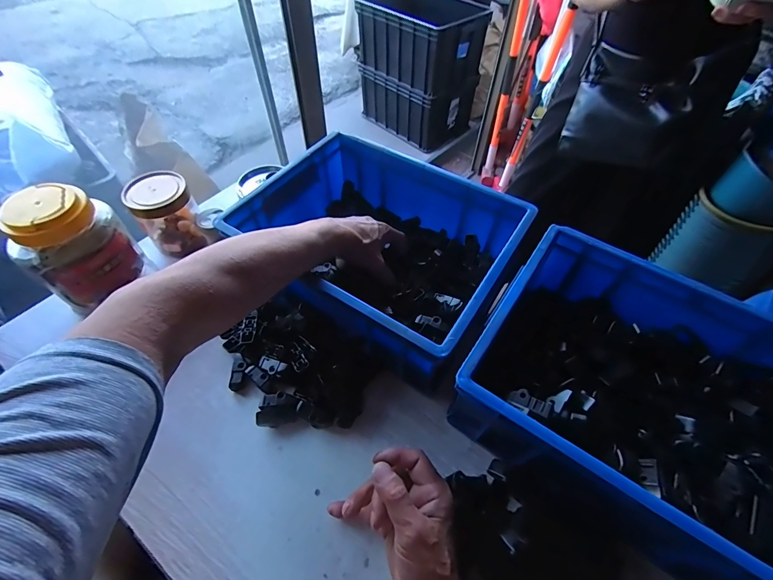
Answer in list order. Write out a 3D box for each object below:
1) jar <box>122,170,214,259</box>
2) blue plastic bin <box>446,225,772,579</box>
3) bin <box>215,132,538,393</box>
[{"bbox_3d":[-0.333,-0.116,0.550,0.077,0.102,0.082,1,54,-1],"label":"jar"},{"bbox_3d":[0.274,0.107,0.384,0.331,0.110,0.261,30,59,19],"label":"blue plastic bin"},{"bbox_3d":[-0.010,-0.062,0.513,0.334,0.125,0.260,29,59,18],"label":"bin"}]

